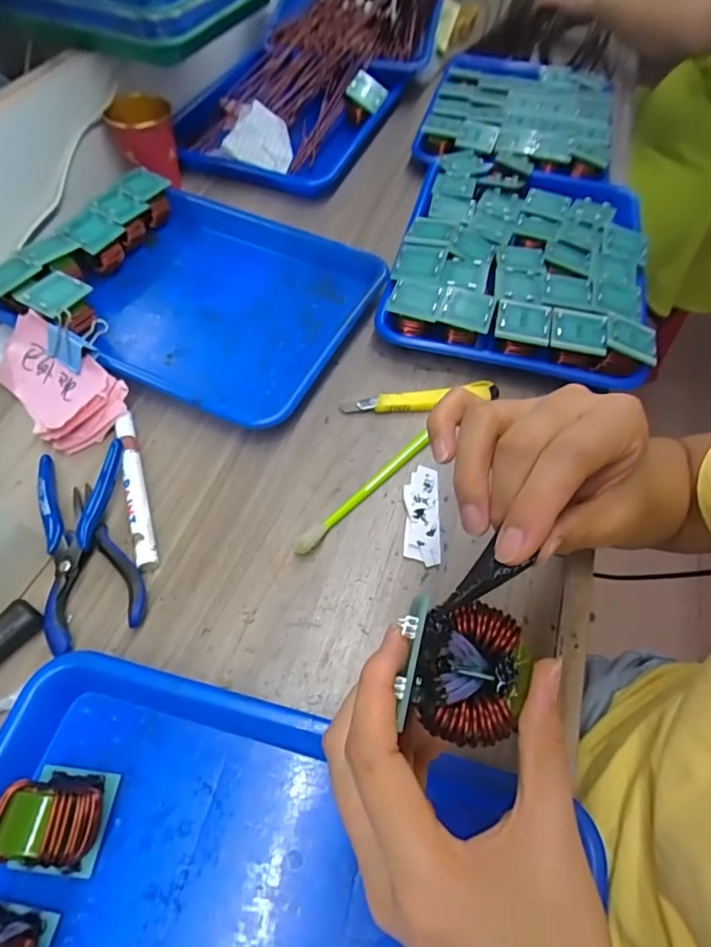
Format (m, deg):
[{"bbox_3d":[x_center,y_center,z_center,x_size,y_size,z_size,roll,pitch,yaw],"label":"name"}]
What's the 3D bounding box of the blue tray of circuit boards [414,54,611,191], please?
[{"bbox_3d":[0.218,-0.469,0.670,0.237,0.058,0.380,14,59,6],"label":"blue tray of circuit boards"}]

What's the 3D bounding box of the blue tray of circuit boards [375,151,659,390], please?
[{"bbox_3d":[0.174,-0.232,0.527,0.246,0.053,0.330,12,58,5],"label":"blue tray of circuit boards"}]

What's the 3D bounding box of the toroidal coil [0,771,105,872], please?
[{"bbox_3d":[-0.155,0.177,0.259,0.045,0.046,0.037,8,58,3],"label":"toroidal coil"}]

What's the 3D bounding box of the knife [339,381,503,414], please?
[{"bbox_3d":[0.058,-0.065,0.440,0.140,0.014,0.020,-10,59,-8],"label":"knife"}]

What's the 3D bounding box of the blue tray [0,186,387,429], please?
[{"bbox_3d":[-0.137,-0.172,0.485,0.277,0.029,0.244,24,60,12],"label":"blue tray"}]

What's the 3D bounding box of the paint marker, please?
[{"bbox_3d":[-0.168,0.010,0.384,0.016,0.015,0.136,-17,60,-12],"label":"paint marker"}]

